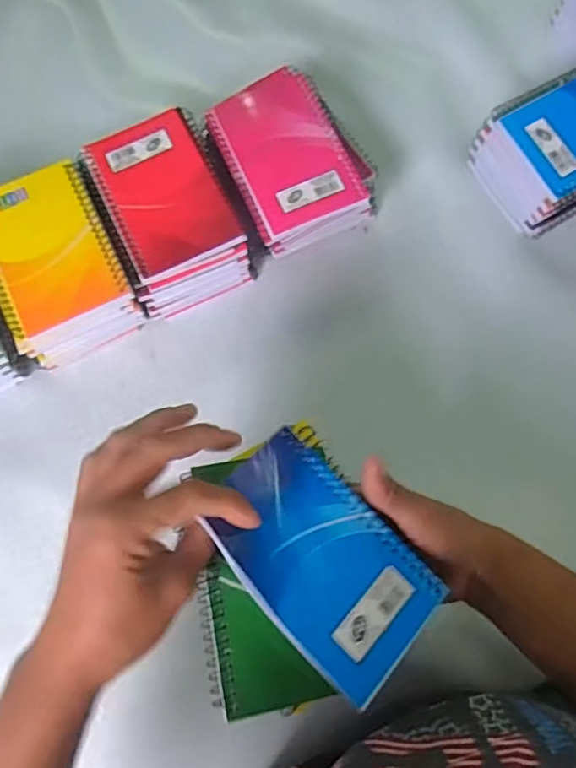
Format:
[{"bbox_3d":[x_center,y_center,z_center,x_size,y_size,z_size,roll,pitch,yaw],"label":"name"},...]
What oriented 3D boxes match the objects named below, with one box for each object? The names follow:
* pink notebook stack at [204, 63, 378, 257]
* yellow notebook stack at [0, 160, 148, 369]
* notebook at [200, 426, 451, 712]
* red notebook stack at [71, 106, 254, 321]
[{"bbox_3d":[0.007,-0.181,0.492,0.112,0.066,0.141,-24,75,-5],"label":"pink notebook stack"},{"bbox_3d":[-0.181,-0.092,0.470,0.096,0.069,0.140,-24,75,-6],"label":"yellow notebook stack"},{"bbox_3d":[0.020,0.093,0.319,0.128,0.004,0.080,47,62,6],"label":"notebook"},{"bbox_3d":[-0.097,-0.135,0.481,0.093,0.069,0.133,-25,75,-6],"label":"red notebook stack"}]

